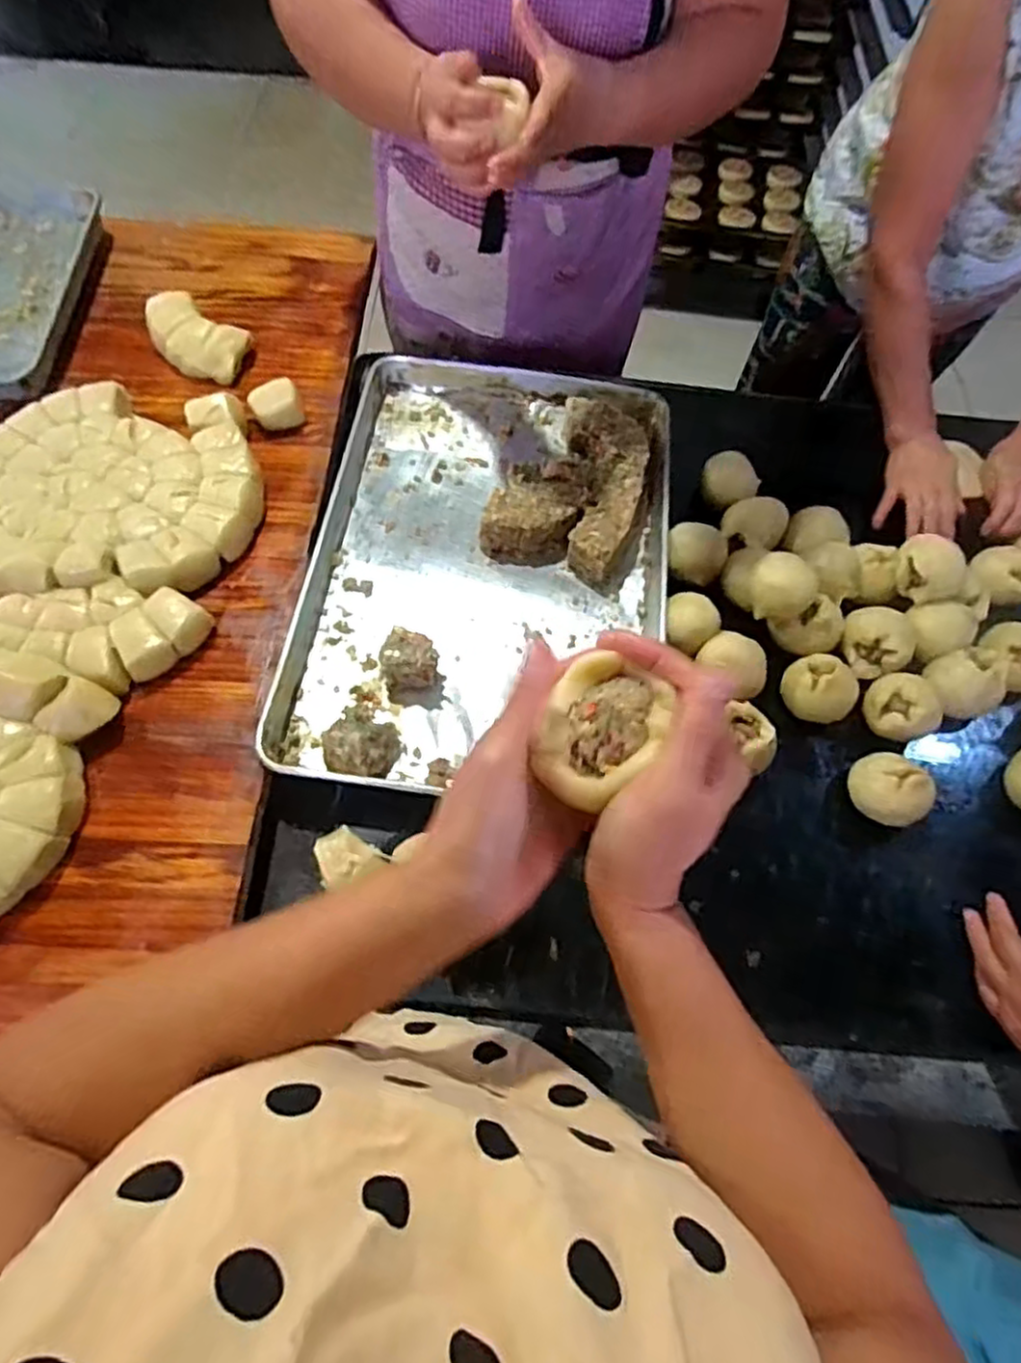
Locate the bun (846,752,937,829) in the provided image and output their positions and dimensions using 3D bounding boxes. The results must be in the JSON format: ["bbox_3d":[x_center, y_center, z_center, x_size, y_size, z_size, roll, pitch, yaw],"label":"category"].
[{"bbox_3d":[0.386,0.112,0.738,0.066,0.057,0.076,-26,67,-15],"label":"bun"}]

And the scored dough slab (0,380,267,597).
[{"bbox_3d":[-0.455,-0.221,0.820,0.326,0.048,0.287,3,63,-1],"label":"scored dough slab"}]

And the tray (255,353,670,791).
[{"bbox_3d":[-0.019,-0.158,0.853,0.397,0.064,0.599,7,63,0],"label":"tray"}]

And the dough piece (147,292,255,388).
[{"bbox_3d":[-0.424,-0.458,0.962,0.162,0.048,0.095,35,66,14],"label":"dough piece"}]

